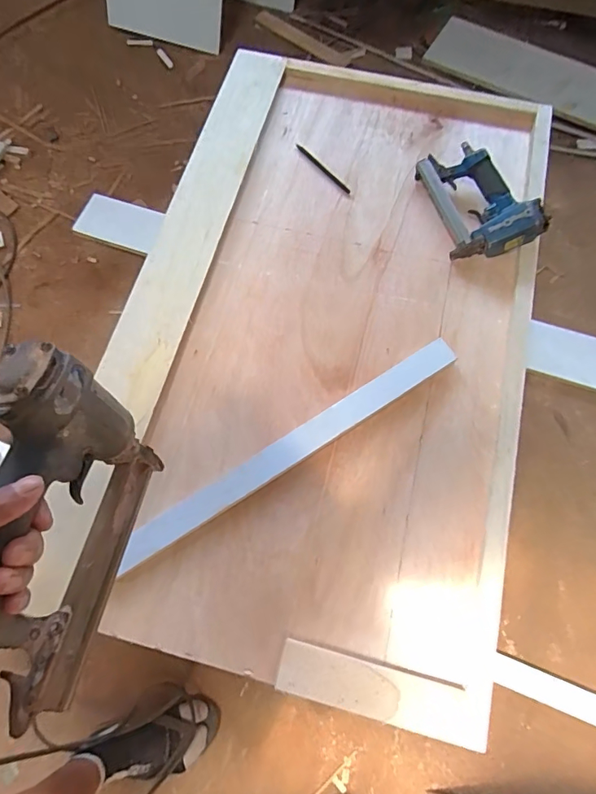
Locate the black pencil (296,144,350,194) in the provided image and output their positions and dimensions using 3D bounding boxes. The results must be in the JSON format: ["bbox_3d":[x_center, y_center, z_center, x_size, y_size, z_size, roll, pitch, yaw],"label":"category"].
[{"bbox_3d":[0.043,-0.390,0.782,0.011,0.007,0.135,-38,73,-11],"label":"black pencil"}]

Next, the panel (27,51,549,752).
[{"bbox_3d":[0.045,-0.122,0.685,0.573,0.037,0.972,13,71,7],"label":"panel"}]

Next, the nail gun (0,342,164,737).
[{"bbox_3d":[-0.188,0.101,0.347,0.068,0.162,0.242,3,72,21],"label":"nail gun"}]

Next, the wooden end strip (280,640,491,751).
[{"bbox_3d":[0.095,0.334,0.519,0.233,0.020,0.054,11,71,6],"label":"wooden end strip"}]

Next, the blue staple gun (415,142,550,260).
[{"bbox_3d":[0.281,-0.315,0.722,0.125,0.060,0.194,-16,70,-3],"label":"blue staple gun"}]

